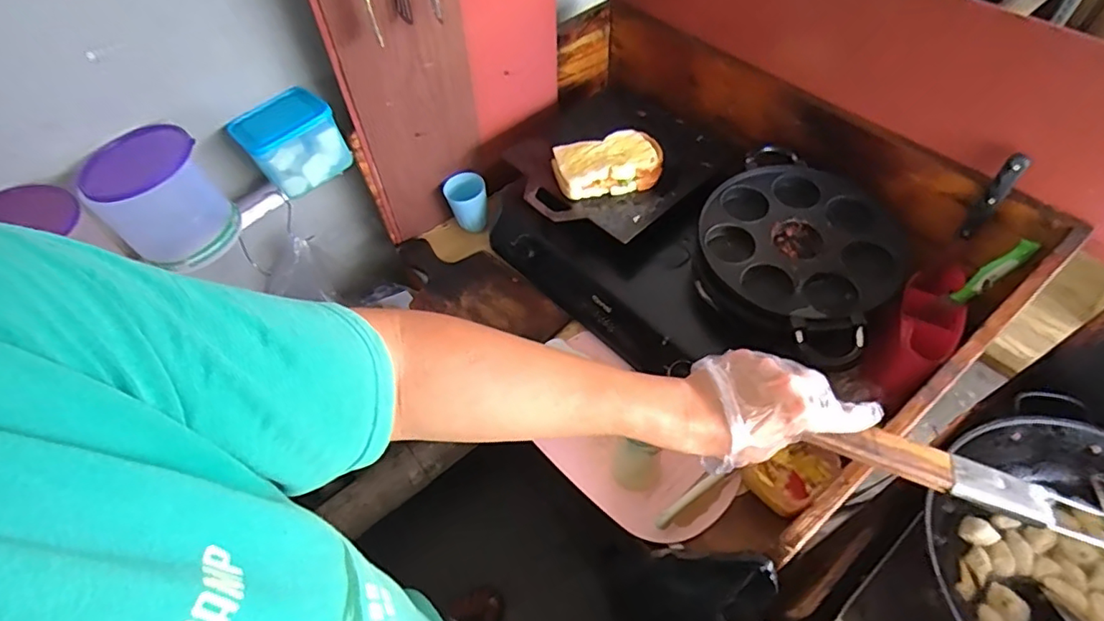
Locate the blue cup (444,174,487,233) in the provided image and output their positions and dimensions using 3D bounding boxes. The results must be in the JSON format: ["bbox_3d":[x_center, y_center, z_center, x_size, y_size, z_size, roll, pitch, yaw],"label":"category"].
[{"bbox_3d":[-0.158,-0.200,1.066,0.075,0.097,0.069,-14,54,-5],"label":"blue cup"}]

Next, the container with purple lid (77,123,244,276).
[{"bbox_3d":[-0.533,-0.155,0.776,0.143,0.135,0.134,31,62,25],"label":"container with purple lid"}]

